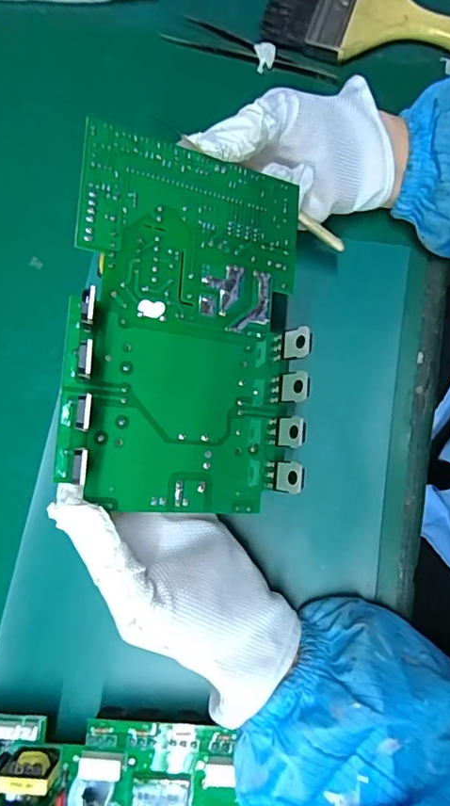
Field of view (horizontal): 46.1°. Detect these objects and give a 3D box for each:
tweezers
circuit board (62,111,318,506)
[{"bbox_3d":[0.020,-0.259,0.389,0.129,0.008,0.022,20,80,4],"label":"tweezers"},{"bbox_3d":[-0.014,-0.038,0.251,0.112,0.026,0.173,8,84,-24],"label":"circuit board"}]

